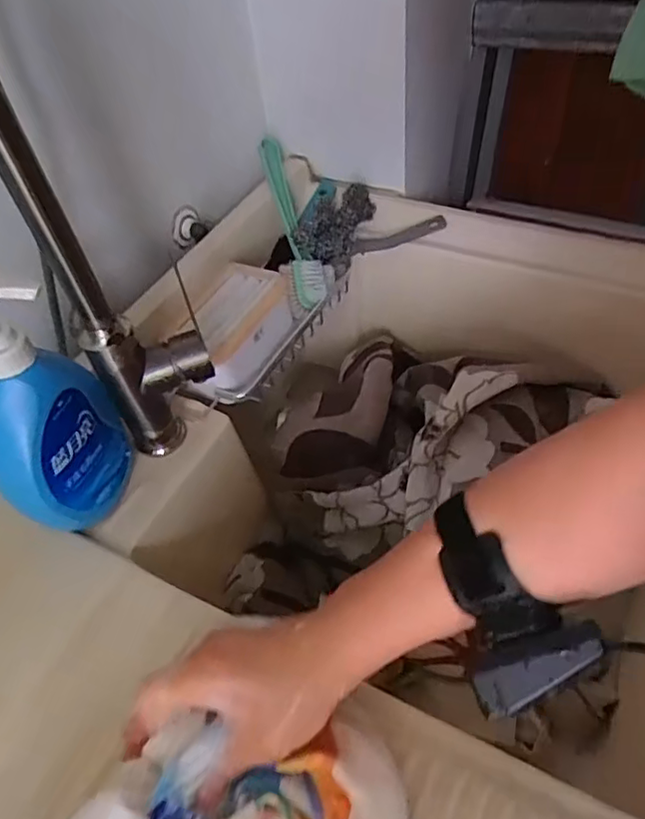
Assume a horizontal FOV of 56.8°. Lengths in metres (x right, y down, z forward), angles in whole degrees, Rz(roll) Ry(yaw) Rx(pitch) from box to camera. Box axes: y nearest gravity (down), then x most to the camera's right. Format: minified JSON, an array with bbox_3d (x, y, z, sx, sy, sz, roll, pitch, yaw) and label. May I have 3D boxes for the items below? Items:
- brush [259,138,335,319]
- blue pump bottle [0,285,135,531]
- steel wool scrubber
[{"bbox_3d":[-0.029,-0.201,0.649,0.053,0.032,0.207,-14,74,-5],"label":"brush"},{"bbox_3d":[-0.197,0.007,0.425,0.048,0.174,0.100,16,53,19],"label":"blue pump bottle"},{"bbox_3d":[0.016,-0.202,0.650,0.043,0.051,0.102,22,55,23],"label":"steel wool scrubber"}]

